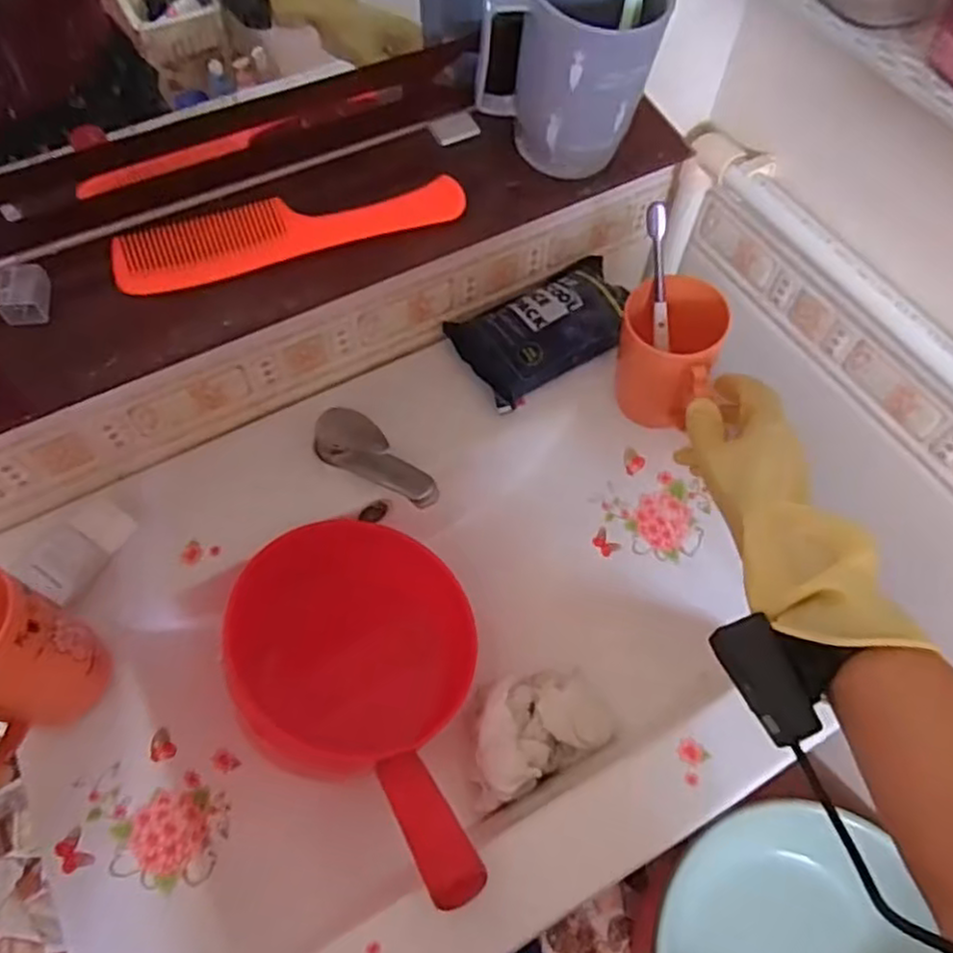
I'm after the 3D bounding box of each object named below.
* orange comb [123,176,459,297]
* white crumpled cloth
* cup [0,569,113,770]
[{"bbox_3d":[-0.112,-0.154,0.447,0.212,0.011,0.056,-15,61,-10],"label":"orange comb"},{"bbox_3d":[0.045,0.204,0.588,0.121,0.052,0.077,-25,63,-15],"label":"white crumpled cloth"},{"bbox_3d":[-0.307,0.111,0.463,0.083,0.113,0.084,39,66,19],"label":"cup"}]

